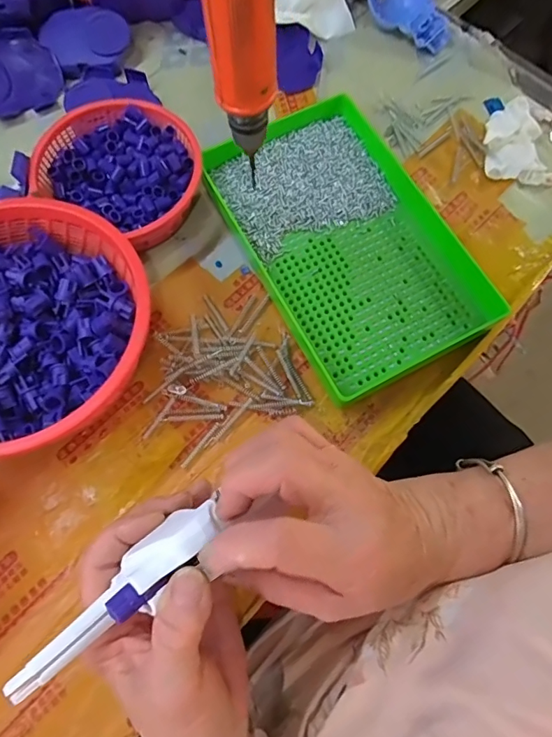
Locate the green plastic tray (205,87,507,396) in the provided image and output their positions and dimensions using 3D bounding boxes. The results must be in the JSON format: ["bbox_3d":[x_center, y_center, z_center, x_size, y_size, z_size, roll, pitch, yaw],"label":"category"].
[{"bbox_3d":[0.055,-0.109,0.400,0.154,0.032,0.247,-26,73,-10],"label":"green plastic tray"}]

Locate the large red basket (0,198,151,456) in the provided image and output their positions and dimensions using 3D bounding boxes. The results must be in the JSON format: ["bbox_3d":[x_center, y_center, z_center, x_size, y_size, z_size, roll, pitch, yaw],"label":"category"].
[{"bbox_3d":[-0.180,-0.028,0.347,0.175,0.079,0.166,1,70,-1],"label":"large red basket"}]

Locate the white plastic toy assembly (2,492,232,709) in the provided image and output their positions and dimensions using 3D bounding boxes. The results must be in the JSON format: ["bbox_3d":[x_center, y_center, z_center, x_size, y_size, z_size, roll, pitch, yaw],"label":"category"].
[{"bbox_3d":[-0.072,0.107,0.227,0.111,0.021,0.022,-41,76,-8],"label":"white plastic toy assembly"}]

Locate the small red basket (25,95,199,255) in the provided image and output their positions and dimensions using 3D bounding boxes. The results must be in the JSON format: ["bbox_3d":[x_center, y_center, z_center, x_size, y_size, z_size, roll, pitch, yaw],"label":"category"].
[{"bbox_3d":[-0.127,-0.167,0.411,0.137,0.051,0.113,25,72,7],"label":"small red basket"}]

